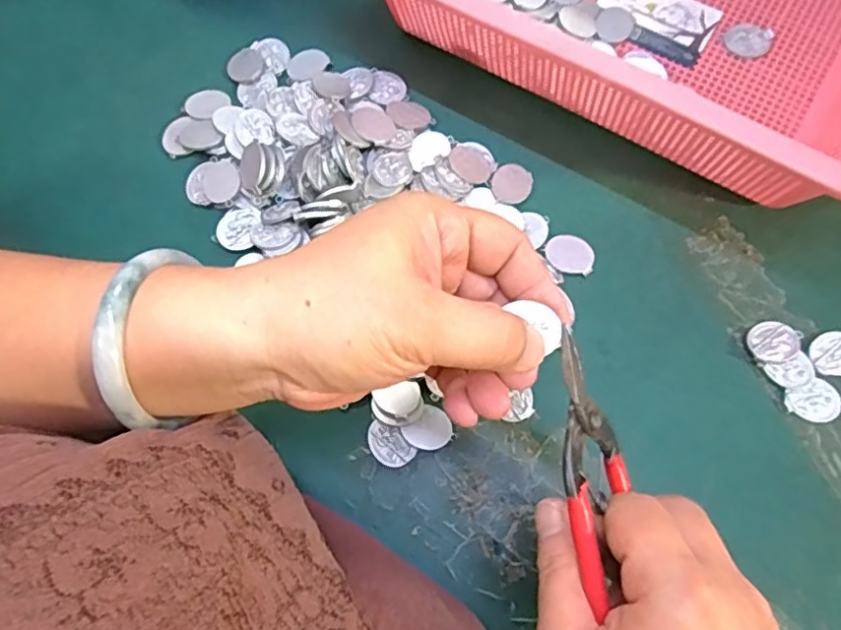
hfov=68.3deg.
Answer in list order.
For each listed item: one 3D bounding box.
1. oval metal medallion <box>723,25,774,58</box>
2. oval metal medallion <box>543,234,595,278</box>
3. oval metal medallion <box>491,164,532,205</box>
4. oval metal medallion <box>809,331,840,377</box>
[{"bbox_3d":[0.187,-0.157,0.354,0.025,0.004,0.019,16,74,6],"label":"oval metal medallion"},{"bbox_3d":[0.078,-0.032,0.325,0.026,0.004,0.022,12,73,5],"label":"oval metal medallion"},{"bbox_3d":[0.050,-0.071,0.337,0.022,0.004,0.027,24,65,-5],"label":"oval metal medallion"},{"bbox_3d":[0.206,0.018,0.303,0.027,0.004,0.020,-25,74,-6],"label":"oval metal medallion"}]

